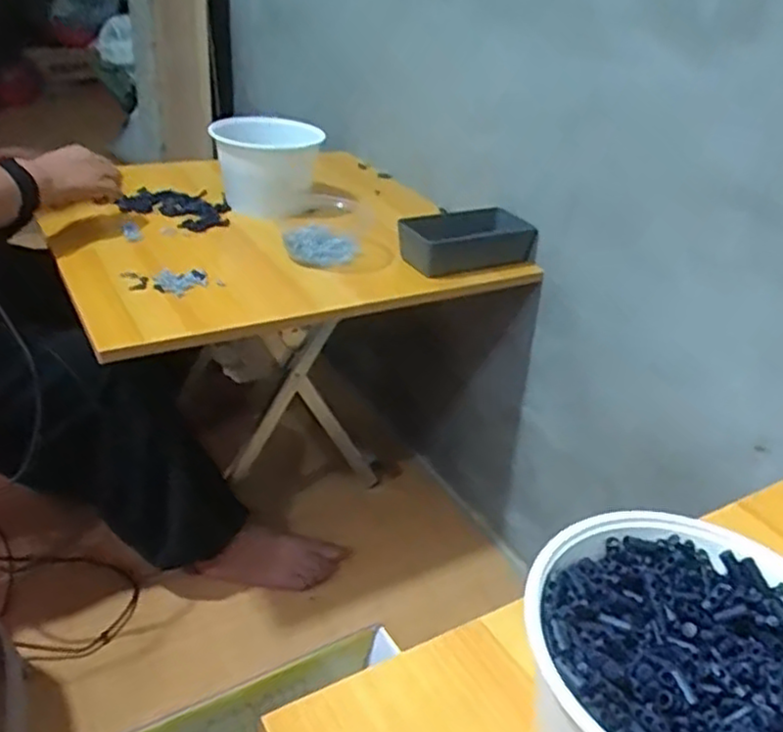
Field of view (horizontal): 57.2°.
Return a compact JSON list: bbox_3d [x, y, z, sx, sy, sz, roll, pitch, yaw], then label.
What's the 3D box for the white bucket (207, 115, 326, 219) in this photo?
[{"bbox_3d":[-0.192,-0.302,1.099,0.156,0.125,0.130,-7,34,-20],"label":"white bucket"}]

